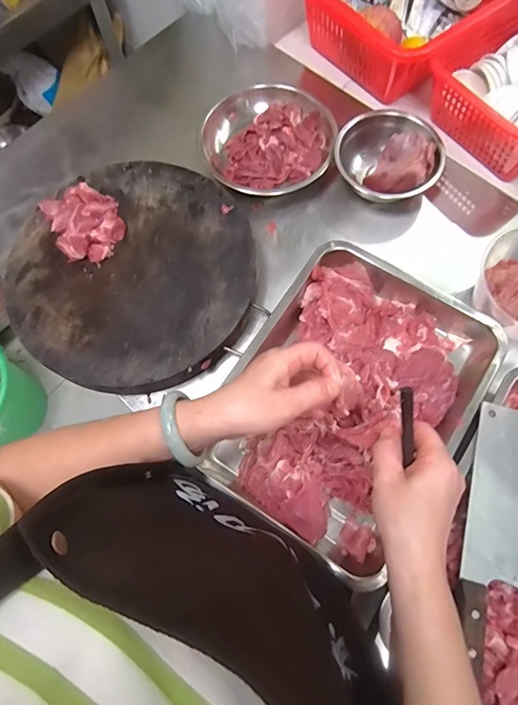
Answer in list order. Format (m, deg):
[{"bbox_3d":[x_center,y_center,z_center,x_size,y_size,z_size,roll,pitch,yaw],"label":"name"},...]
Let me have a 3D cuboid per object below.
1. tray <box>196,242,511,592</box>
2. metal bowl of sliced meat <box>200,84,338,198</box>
[{"bbox_3d":[0.111,0.048,0.511,0.257,0.051,0.349,33,78,11],"label":"tray"},{"bbox_3d":[0.019,-0.313,0.646,0.197,0.069,0.174,-16,72,-2],"label":"metal bowl of sliced meat"}]

